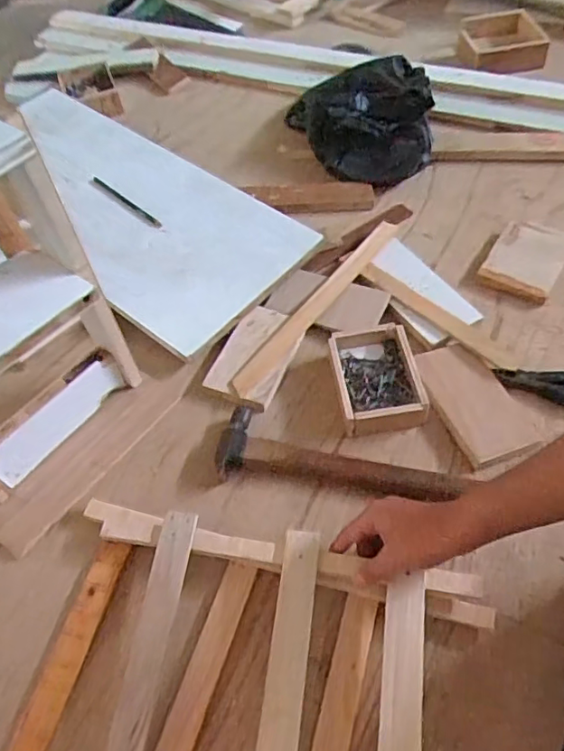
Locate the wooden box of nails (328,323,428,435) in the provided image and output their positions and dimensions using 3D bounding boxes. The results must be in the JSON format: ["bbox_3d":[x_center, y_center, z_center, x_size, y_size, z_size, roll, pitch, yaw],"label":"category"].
[{"bbox_3d":[0.115,0.001,0.706,0.099,0.035,0.139,-7,57,-3],"label":"wooden box of nails"}]

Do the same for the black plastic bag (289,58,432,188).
[{"bbox_3d":[0.150,-0.446,1.003,0.212,0.130,0.270,-20,56,-8],"label":"black plastic bag"}]

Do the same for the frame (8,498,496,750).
[{"bbox_3d":[-0.043,0.300,0.518,0.394,0.073,0.311,13,58,10],"label":"frame"}]

